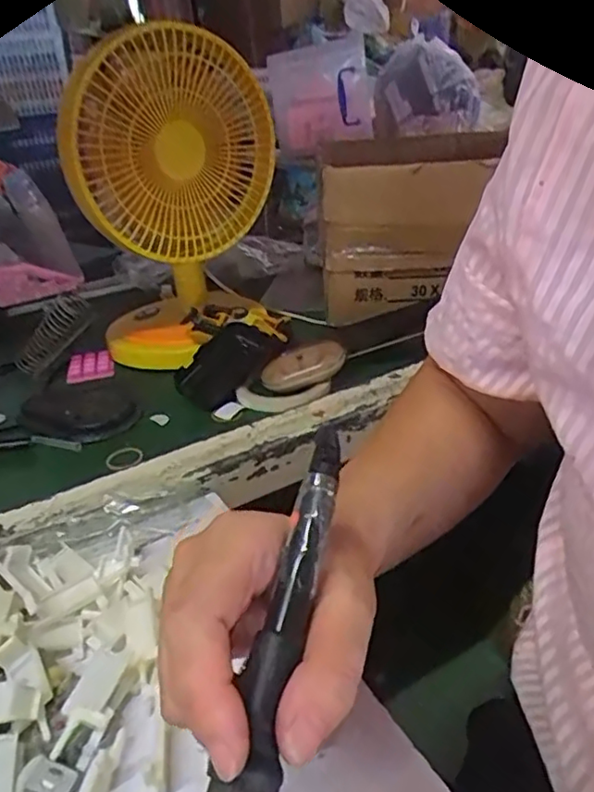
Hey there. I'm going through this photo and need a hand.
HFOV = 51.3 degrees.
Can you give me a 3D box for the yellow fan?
[{"bbox_3d":[-0.128,-0.209,0.668,0.214,0.300,0.167,-14,30,-17],"label":"yellow fan"}]

